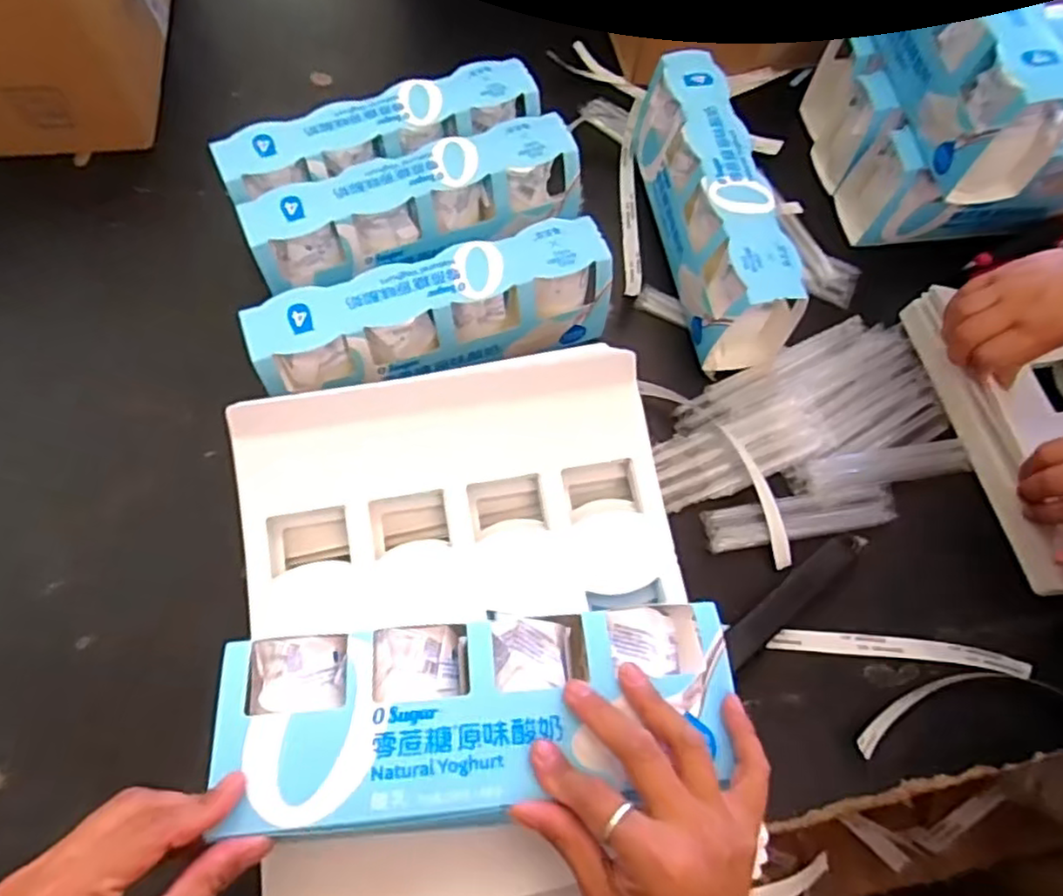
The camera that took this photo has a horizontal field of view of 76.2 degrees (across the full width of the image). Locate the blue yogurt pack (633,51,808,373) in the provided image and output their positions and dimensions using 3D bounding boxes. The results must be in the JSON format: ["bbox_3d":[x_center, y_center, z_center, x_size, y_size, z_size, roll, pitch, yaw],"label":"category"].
[{"bbox_3d":[0.160,-0.208,0.586,0.070,0.089,0.273,-7,67,-7],"label":"blue yogurt pack"}]

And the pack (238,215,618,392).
[{"bbox_3d":[-0.070,-0.101,0.528,0.267,0.079,0.062,-18,68,-11],"label":"pack"}]

